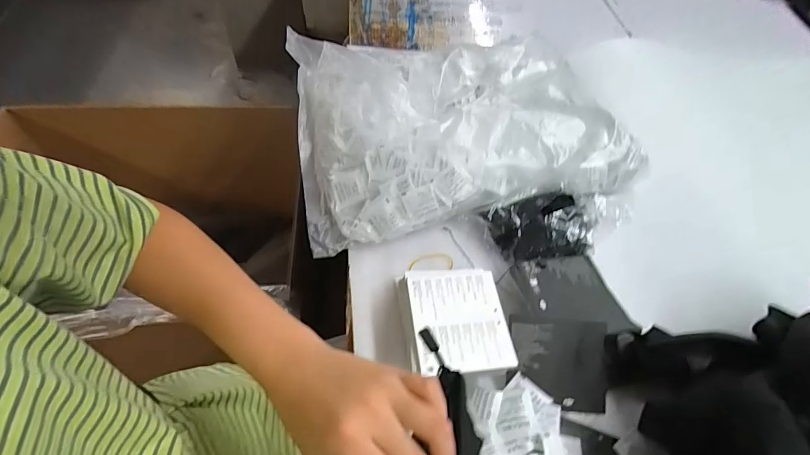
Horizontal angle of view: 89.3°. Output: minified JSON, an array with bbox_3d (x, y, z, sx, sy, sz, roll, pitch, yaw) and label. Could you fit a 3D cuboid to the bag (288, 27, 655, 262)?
[{"bbox_3d":[0.066,-0.171,0.595,0.453,0.082,0.361,-11,55,-13],"label":"bag"}]

